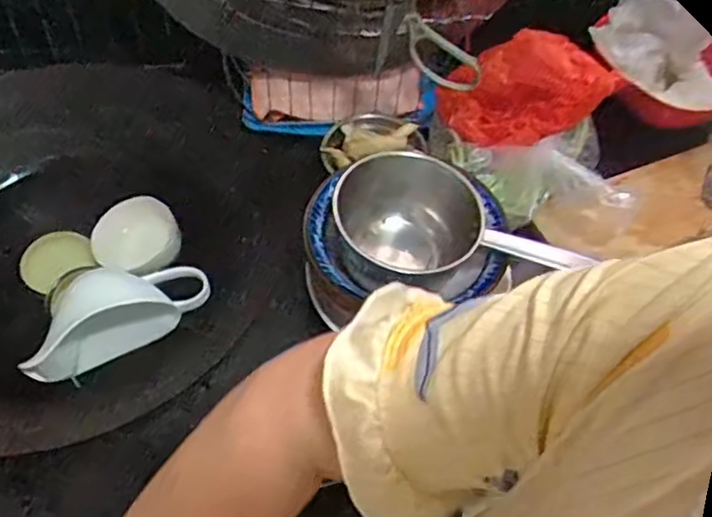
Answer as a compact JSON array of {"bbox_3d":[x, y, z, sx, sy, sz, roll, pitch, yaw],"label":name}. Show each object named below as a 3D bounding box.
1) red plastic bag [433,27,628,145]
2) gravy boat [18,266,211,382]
[{"bbox_3d":[0.194,-0.188,0.725,0.179,0.131,0.056,-4,56,-7],"label":"red plastic bag"},{"bbox_3d":[-0.288,0.059,0.780,0.213,0.073,0.096,-23,60,-18],"label":"gravy boat"}]

